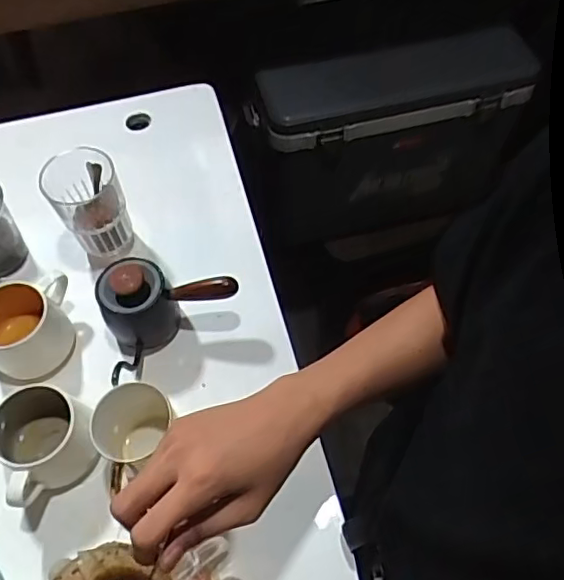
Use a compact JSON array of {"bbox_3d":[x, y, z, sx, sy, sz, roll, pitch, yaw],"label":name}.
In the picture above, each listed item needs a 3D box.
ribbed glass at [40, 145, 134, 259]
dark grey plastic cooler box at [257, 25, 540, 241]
[{"bbox_3d":[-0.214,-0.096,0.651,0.076,0.113,0.075,-34,64,-16],"label":"ribbed glass"},{"bbox_3d":[0.202,-0.301,1.127,0.462,0.327,0.166,-11,60,-4],"label":"dark grey plastic cooler box"}]

